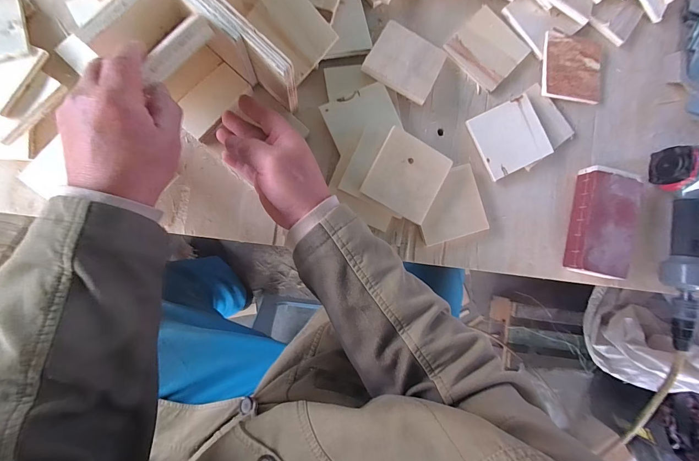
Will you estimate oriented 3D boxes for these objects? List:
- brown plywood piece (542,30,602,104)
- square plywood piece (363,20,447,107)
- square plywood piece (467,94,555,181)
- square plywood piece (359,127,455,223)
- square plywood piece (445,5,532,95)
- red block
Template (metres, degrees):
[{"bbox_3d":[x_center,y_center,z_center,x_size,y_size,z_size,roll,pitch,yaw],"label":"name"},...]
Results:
[{"bbox_3d":[0.325,-0.234,0.444,0.096,0.013,0.091,3,89,-5],"label":"brown plywood piece"},{"bbox_3d":[0.077,-0.228,0.412,0.092,0.010,0.097,30,72,-8],"label":"square plywood piece"},{"bbox_3d":[0.224,-0.131,0.430,0.091,0.007,0.091,-26,87,2],"label":"square plywood piece"},{"bbox_3d":[0.074,-0.068,0.390,0.090,0.005,0.093,27,91,-8],"label":"square plywood piece"},{"bbox_3d":[0.197,-0.260,0.437,0.093,0.004,0.093,45,86,-3],"label":"square plywood piece"},{"bbox_3d":[0.354,-0.008,0.430,0.076,0.038,0.151,12,88,-5],"label":"red block"}]

